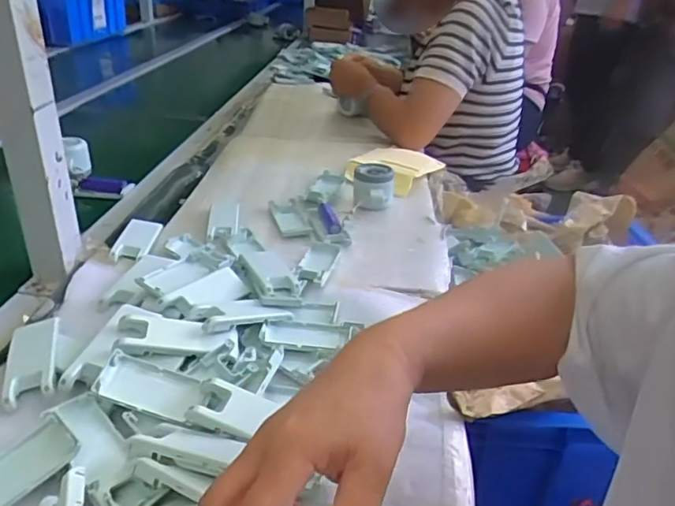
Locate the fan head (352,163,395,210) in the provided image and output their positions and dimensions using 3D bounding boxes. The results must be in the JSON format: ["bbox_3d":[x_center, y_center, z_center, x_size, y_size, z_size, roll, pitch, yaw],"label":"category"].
[{"bbox_3d":[0.053,-0.100,0.840,0.059,0.047,0.066,5,28,0],"label":"fan head"}]

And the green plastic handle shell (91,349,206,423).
[{"bbox_3d":[-0.143,0.102,0.442,0.076,0.021,0.041,10,29,10],"label":"green plastic handle shell"}]

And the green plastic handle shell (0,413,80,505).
[{"bbox_3d":[-0.226,0.150,0.377,0.043,0.014,0.100,27,48,35],"label":"green plastic handle shell"}]

